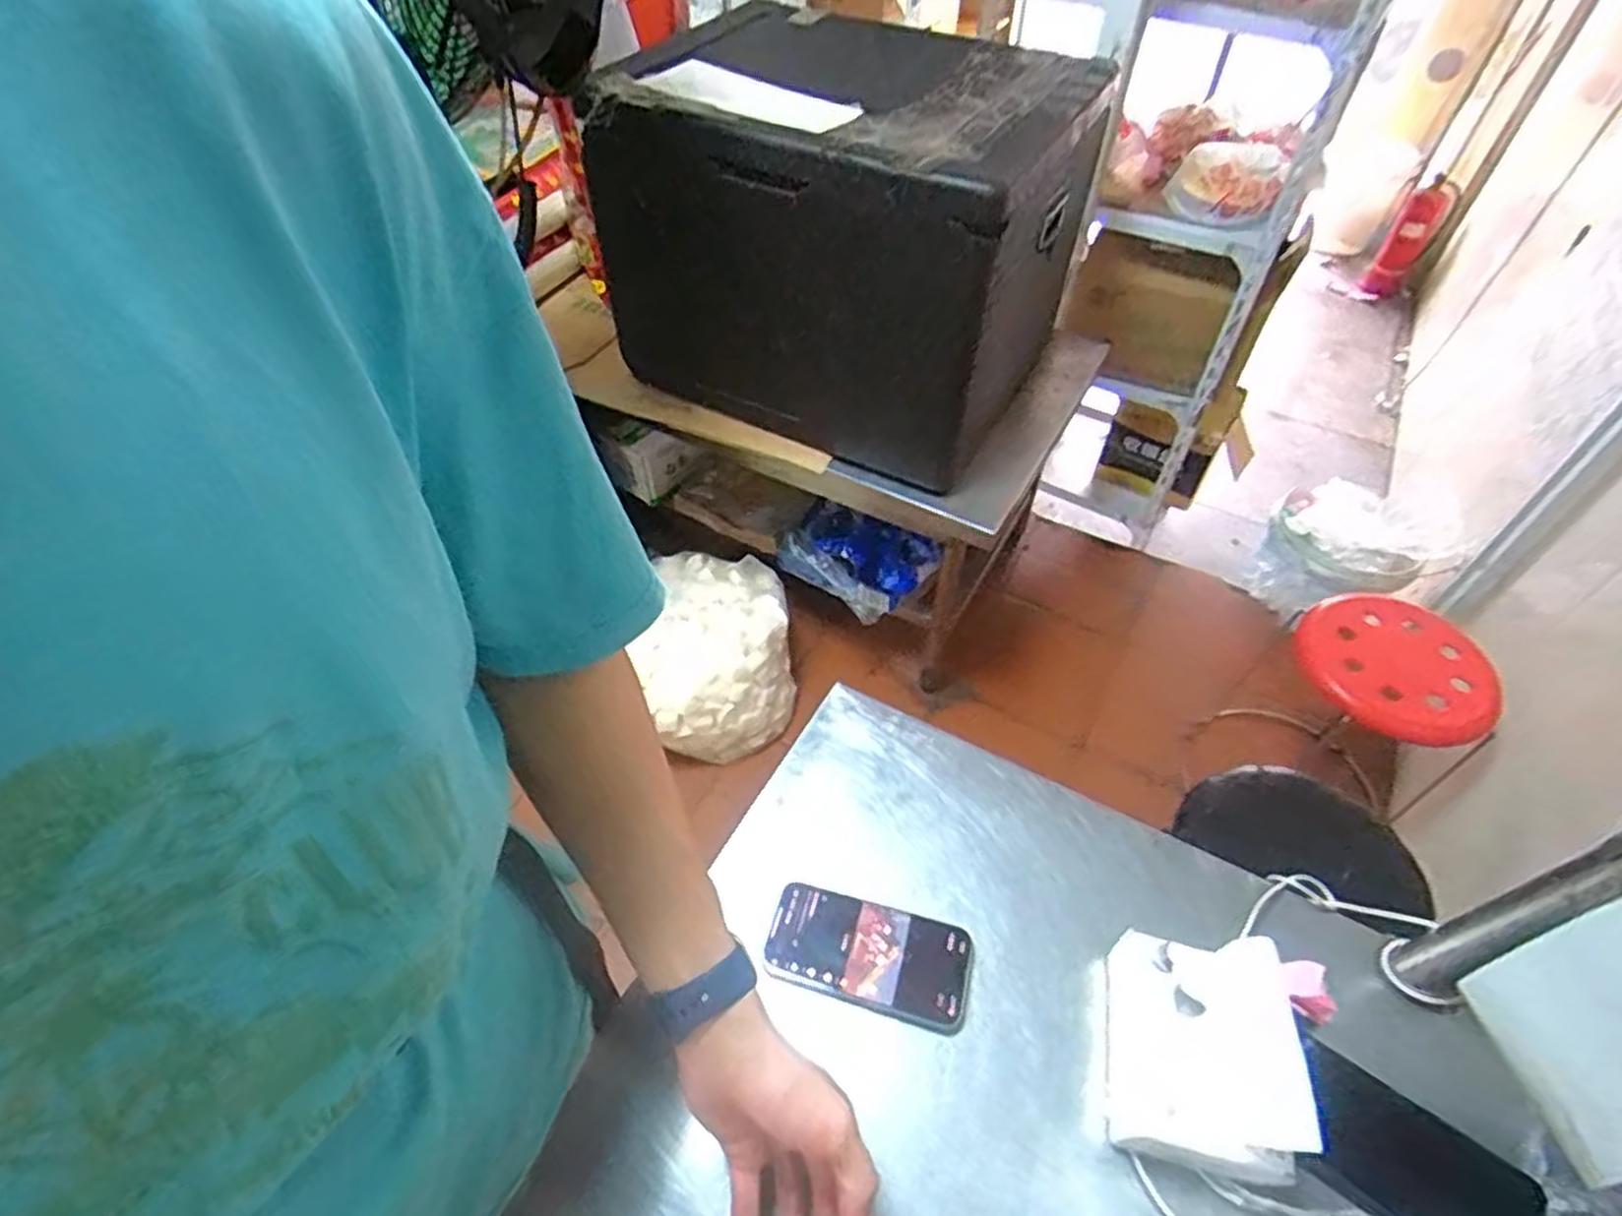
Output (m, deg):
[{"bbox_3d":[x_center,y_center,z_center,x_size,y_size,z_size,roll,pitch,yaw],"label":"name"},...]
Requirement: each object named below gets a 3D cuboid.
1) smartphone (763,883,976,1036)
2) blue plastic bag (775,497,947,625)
[{"bbox_3d":[0.042,0.250,0.568,0.145,0.016,0.067,15,51,11],"label":"smartphone"},{"bbox_3d":[0.088,-0.103,1.563,0.305,0.162,0.134,30,55,22],"label":"blue plastic bag"}]

